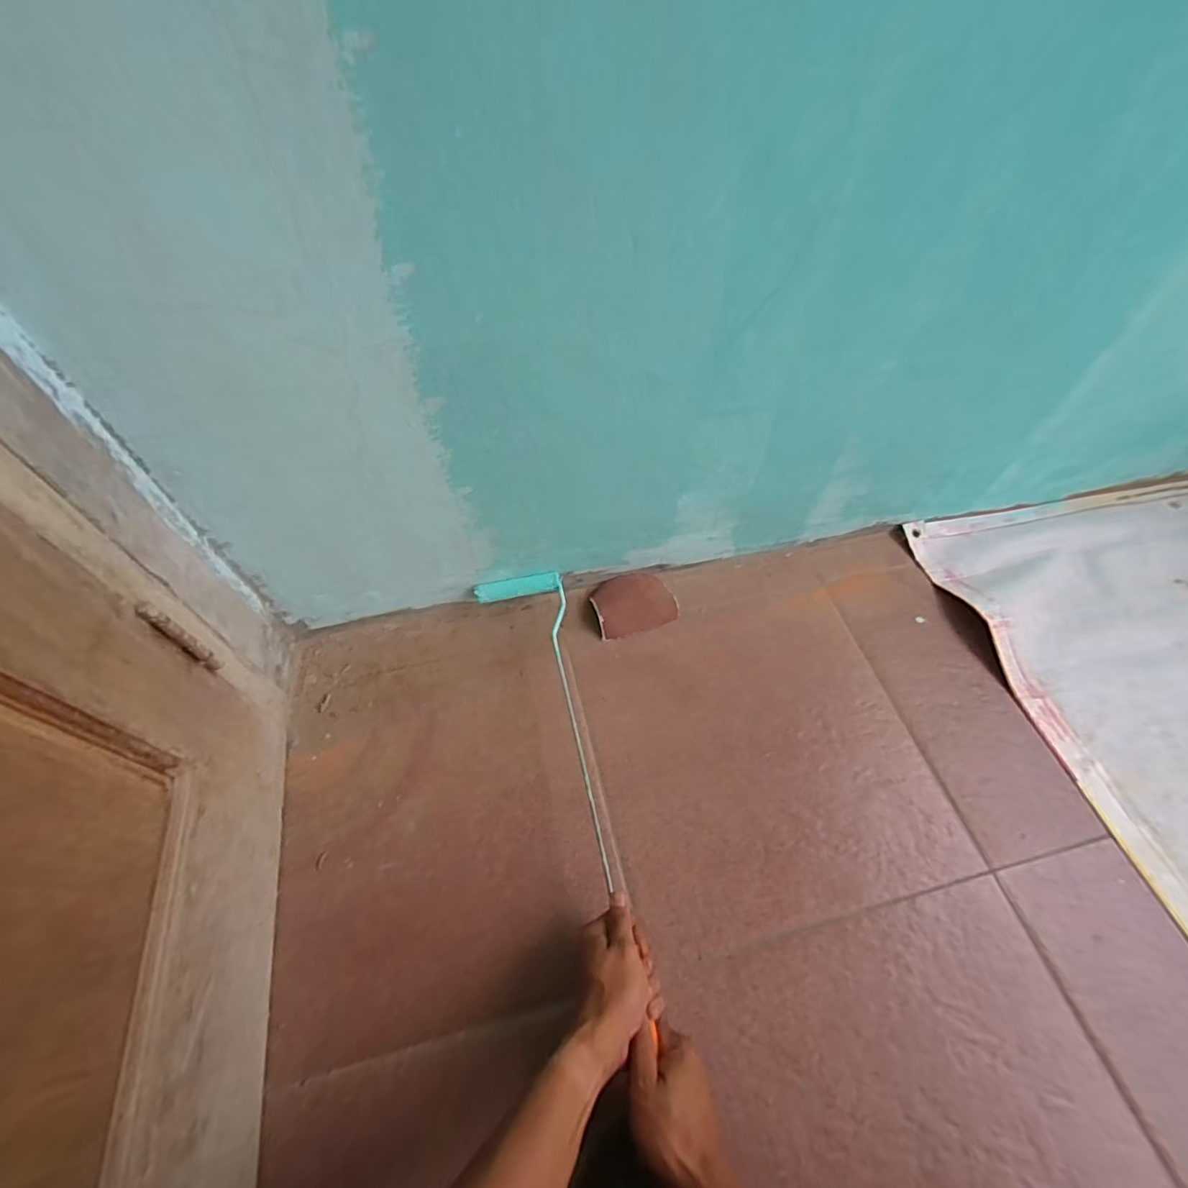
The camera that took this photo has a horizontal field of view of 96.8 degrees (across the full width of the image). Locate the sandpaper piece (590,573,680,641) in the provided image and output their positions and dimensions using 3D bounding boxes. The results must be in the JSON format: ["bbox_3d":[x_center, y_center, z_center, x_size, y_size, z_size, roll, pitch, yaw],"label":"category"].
[{"bbox_3d":[0.057,0.012,0.751,0.114,0.023,0.089,-14,57,-11],"label":"sandpaper piece"}]

